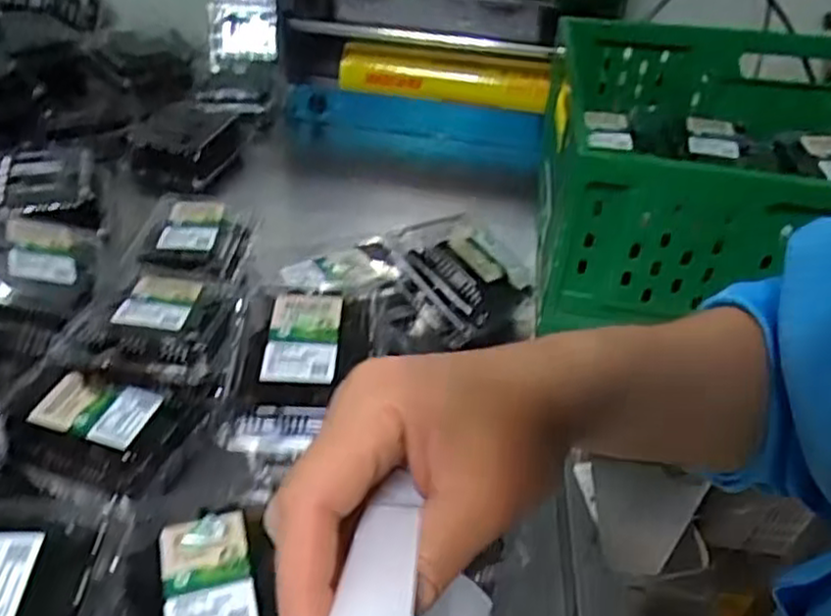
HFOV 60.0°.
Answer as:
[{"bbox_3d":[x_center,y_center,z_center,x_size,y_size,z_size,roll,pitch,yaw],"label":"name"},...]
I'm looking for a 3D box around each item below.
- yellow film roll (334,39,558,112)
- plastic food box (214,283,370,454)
[{"bbox_3d":[0.049,-0.356,1.136,0.341,0.080,0.072,6,40,3],"label":"yellow film roll"},{"bbox_3d":[-0.096,0.040,0.590,0.108,0.039,0.171,2,40,-2],"label":"plastic food box"}]

